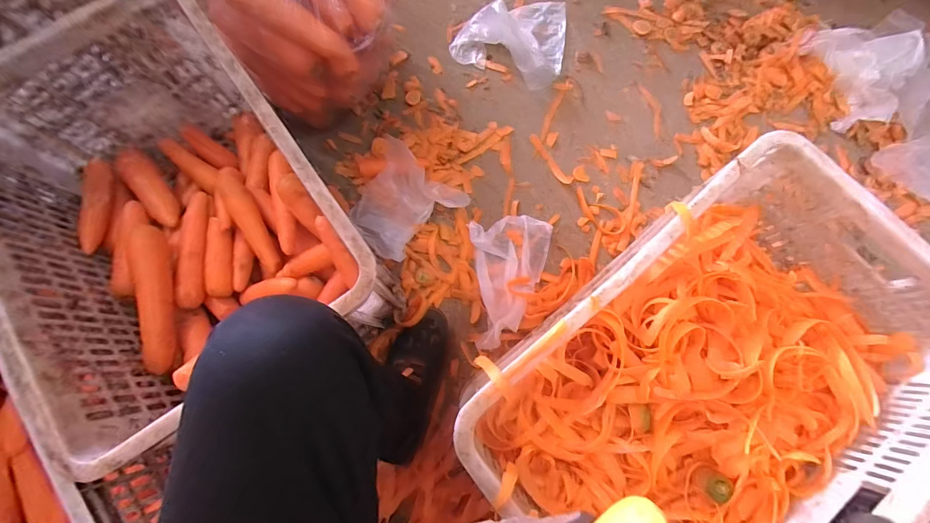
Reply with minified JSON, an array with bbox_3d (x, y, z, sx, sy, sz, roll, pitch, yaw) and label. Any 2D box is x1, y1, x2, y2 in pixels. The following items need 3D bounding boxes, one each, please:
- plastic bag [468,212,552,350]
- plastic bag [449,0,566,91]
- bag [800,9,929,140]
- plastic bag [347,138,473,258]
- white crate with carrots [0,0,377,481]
[{"bbox_3d":[0.063,0.018,0.669,0.143,0.040,0.221,14,64,3],"label":"plastic bag"},{"bbox_3d":[0.111,-0.471,0.778,0.217,0.065,0.219,29,78,6],"label":"plastic bag"},{"bbox_3d":[0.774,-0.346,0.725,0.178,0.092,0.248,-19,77,-5],"label":"bag"},{"bbox_3d":[-0.108,-0.100,0.689,0.167,0.055,0.169,34,79,8],"label":"plastic bag"},{"bbox_3d":[-0.402,-0.088,0.547,0.358,0.214,0.586,-36,79,-8],"label":"white crate with carrots"}]

